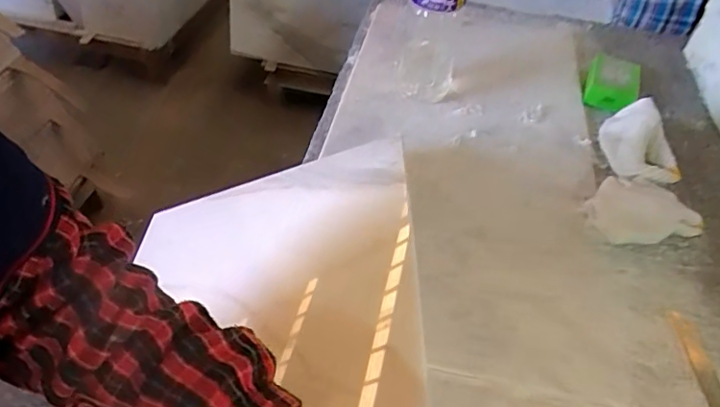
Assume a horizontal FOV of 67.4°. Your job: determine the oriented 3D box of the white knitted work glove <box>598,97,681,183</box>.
[{"bbox_3d":[0.306,-0.069,0.604,0.060,0.053,0.110,-1,47,-7],"label":"white knitted work glove"}]

